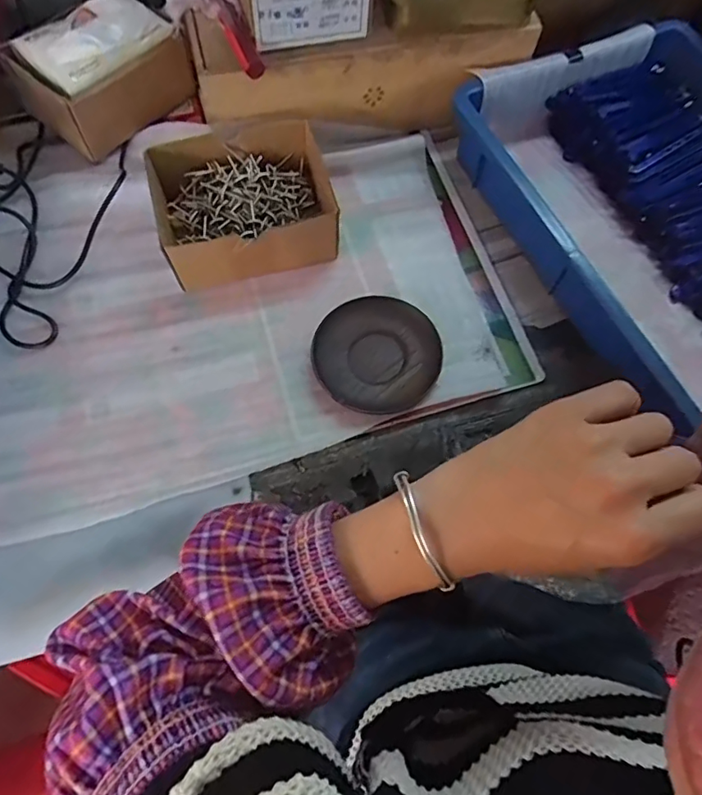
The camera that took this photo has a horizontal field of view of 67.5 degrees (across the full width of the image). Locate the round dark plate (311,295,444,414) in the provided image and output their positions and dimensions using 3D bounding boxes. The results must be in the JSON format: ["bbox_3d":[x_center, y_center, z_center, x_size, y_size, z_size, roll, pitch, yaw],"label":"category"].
[{"bbox_3d":[0.021,-0.042,0.482,0.114,0.017,0.111,1,68,-1],"label":"round dark plate"}]

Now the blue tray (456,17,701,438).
[{"bbox_3d":[0.307,-0.157,0.491,0.273,0.111,0.404,-24,71,-11],"label":"blue tray"}]

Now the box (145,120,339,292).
[{"bbox_3d":[-0.102,-0.188,0.507,0.160,0.069,0.137,-12,69,-6],"label":"box"}]

